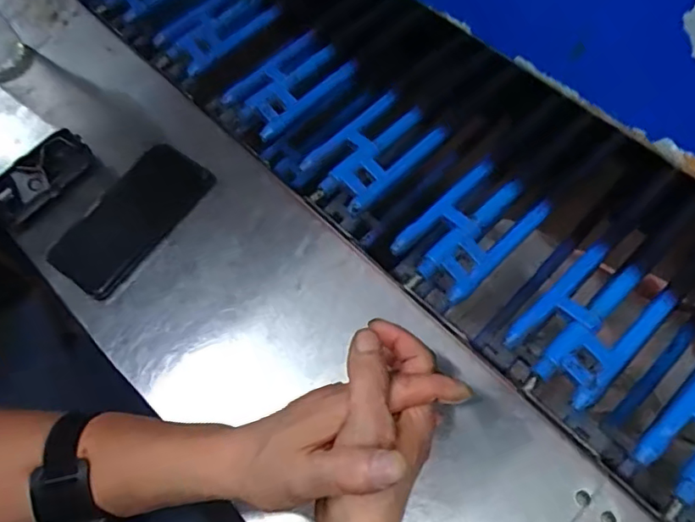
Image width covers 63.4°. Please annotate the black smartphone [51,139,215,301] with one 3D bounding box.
[{"bbox_3d":[-0.206,-0.041,0.543,0.078,0.013,0.158,34,77,9],"label":"black smartphone"}]

